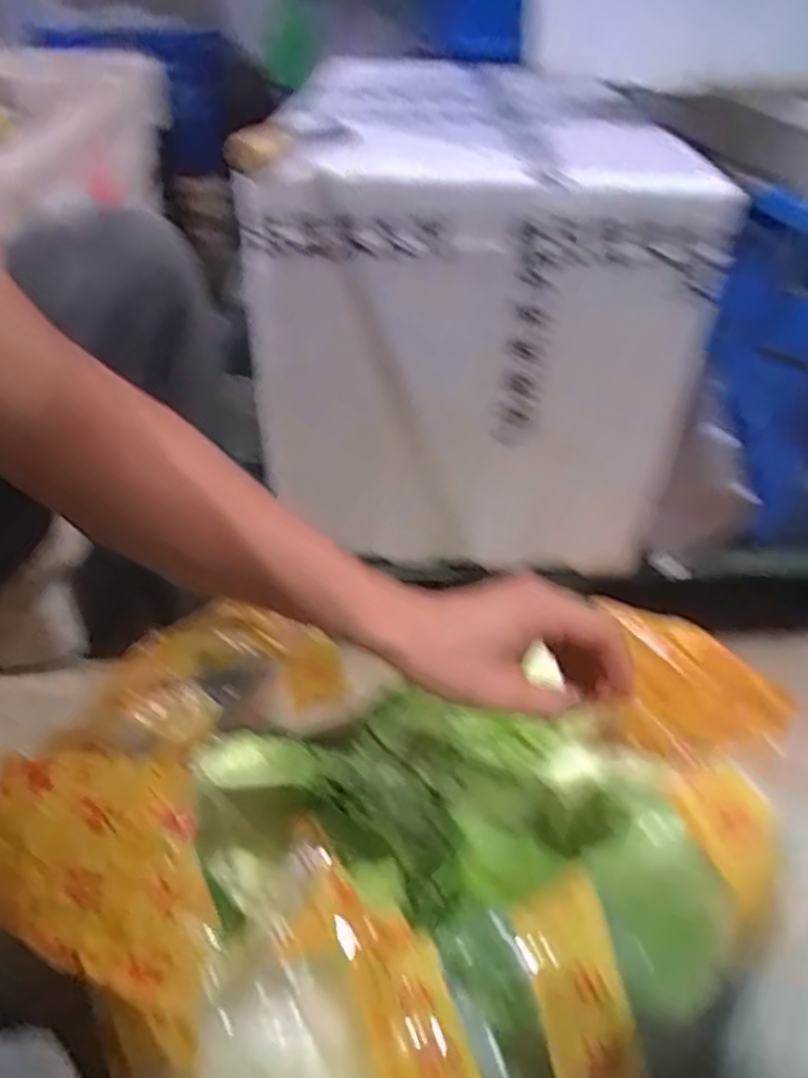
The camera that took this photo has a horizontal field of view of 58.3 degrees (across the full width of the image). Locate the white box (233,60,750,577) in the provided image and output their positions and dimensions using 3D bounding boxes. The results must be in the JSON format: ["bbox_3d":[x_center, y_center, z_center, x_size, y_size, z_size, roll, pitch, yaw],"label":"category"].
[{"bbox_3d":[0.077,-0.248,0.812,0.405,0.375,0.404,4,39,3],"label":"white box"}]

